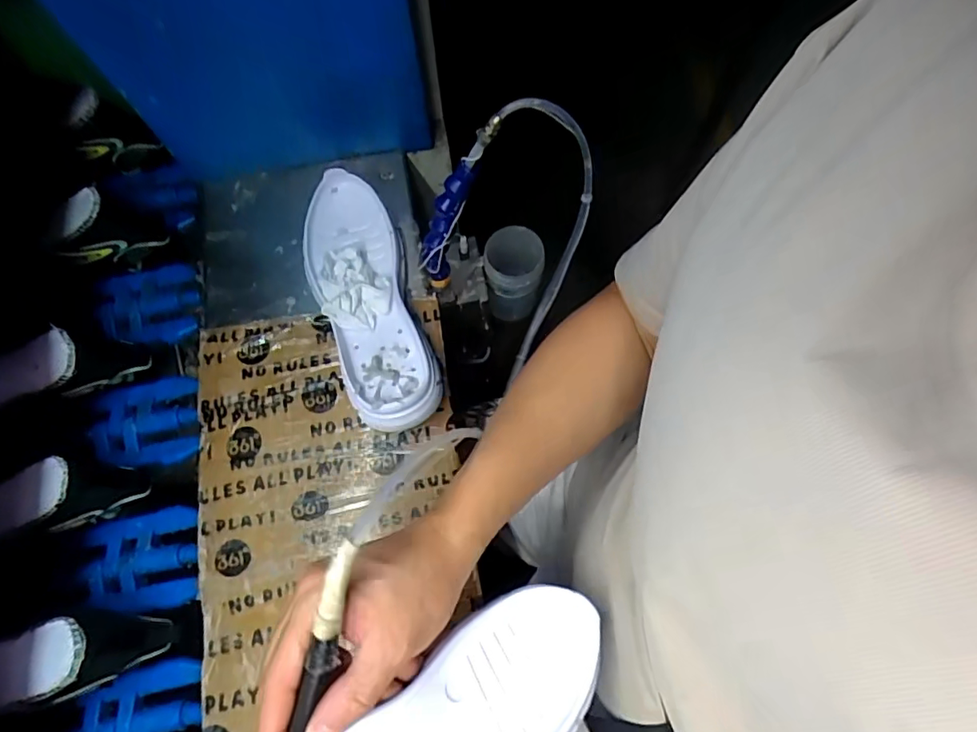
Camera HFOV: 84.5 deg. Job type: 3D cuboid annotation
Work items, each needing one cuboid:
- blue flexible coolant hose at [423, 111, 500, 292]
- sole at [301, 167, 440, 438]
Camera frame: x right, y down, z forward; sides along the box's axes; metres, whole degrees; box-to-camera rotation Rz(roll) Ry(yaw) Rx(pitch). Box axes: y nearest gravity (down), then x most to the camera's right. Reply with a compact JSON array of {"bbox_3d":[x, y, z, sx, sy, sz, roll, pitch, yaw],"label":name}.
[{"bbox_3d":[-0.035,-0.143,0.502,0.025,0.191,0.032,42,48,13],"label":"blue flexible coolant hose"},{"bbox_3d":[-0.122,-0.073,0.542,0.099,0.048,0.284,-21,73,-6],"label":"sole"}]

